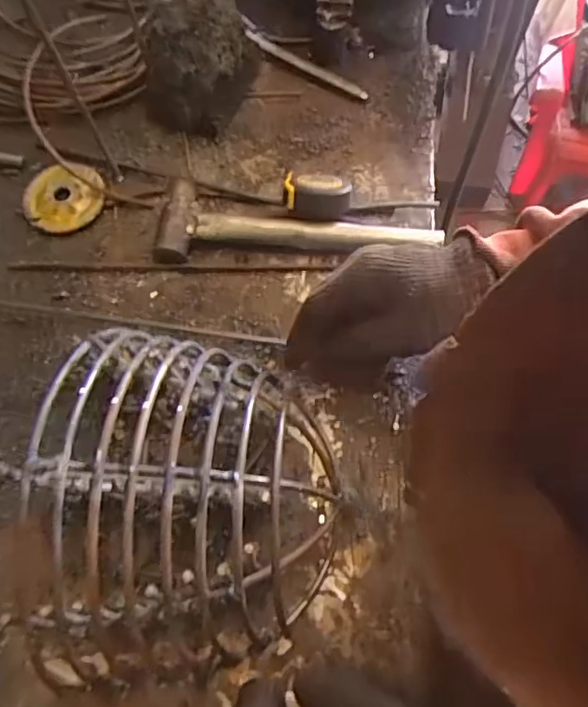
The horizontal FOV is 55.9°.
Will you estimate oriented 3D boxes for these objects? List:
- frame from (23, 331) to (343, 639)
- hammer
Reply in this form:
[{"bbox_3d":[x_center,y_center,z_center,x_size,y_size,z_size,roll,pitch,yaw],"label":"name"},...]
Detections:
[{"bbox_3d":[-0.074,0.083,0.364,0.219,0.116,0.221,8,69,3],"label":"frame"},{"bbox_3d":[-0.002,-0.123,0.497,0.240,0.028,0.068,-3,68,-1],"label":"hammer"}]

